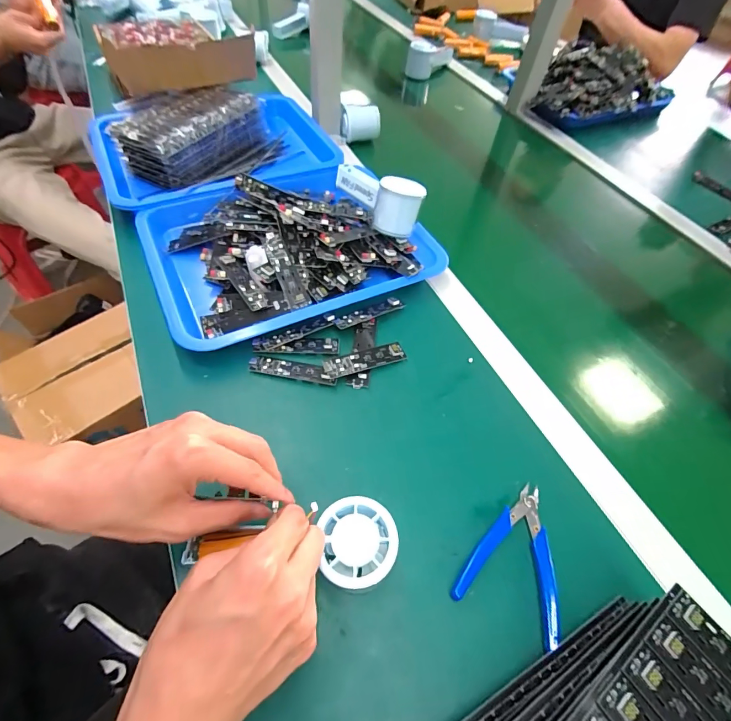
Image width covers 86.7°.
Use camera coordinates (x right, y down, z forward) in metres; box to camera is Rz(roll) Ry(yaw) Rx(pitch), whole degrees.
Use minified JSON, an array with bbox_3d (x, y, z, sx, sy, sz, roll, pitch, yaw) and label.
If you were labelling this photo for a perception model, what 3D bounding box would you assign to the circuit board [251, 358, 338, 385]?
[{"bbox_3d":[-0.076,0.009,0.404,0.092,0.009,0.020,11,55,2],"label":"circuit board"}]

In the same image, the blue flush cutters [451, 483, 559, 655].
[{"bbox_3d":[0.132,0.166,0.311,0.079,0.008,0.115,38,60,19],"label":"blue flush cutters"}]

